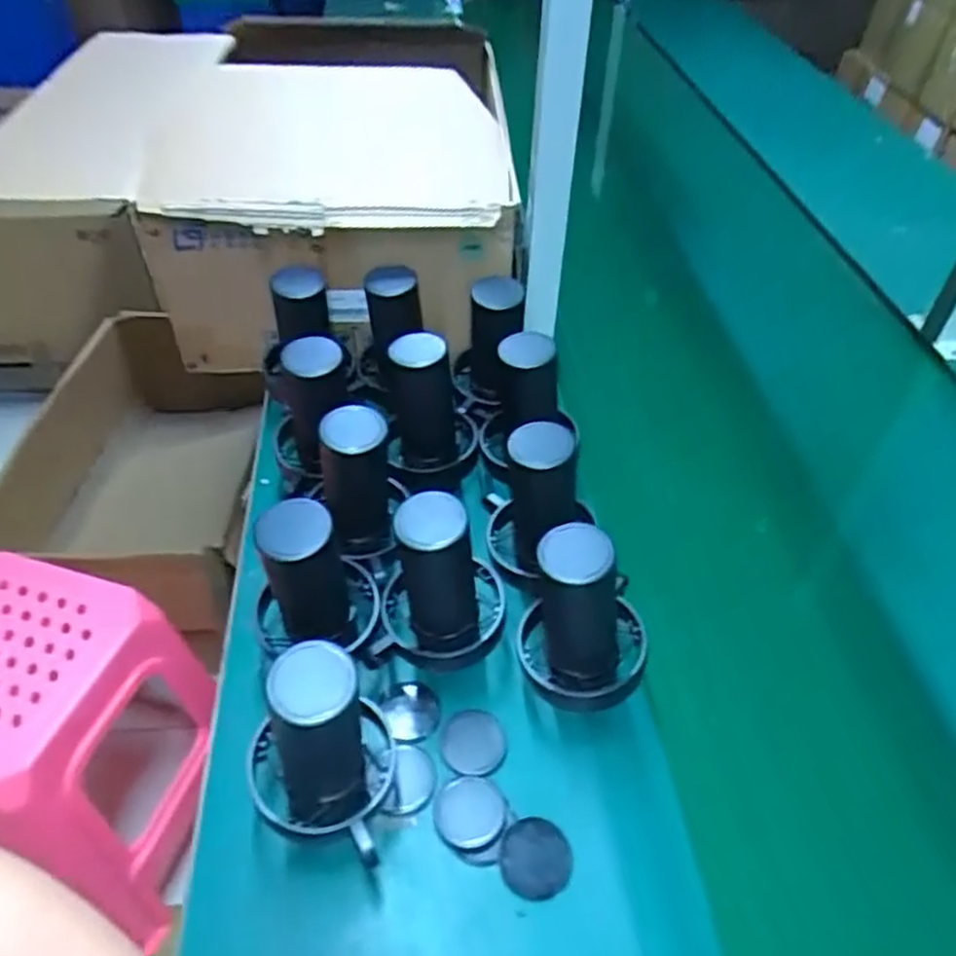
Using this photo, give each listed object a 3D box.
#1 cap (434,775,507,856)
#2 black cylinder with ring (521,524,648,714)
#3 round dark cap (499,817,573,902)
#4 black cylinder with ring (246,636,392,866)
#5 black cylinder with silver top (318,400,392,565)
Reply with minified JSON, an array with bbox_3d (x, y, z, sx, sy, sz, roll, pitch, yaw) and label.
[{"bbox_3d":[-0.006,0.243,0.533,0.049,0.010,0.051,1,45,-1],"label":"cap"},{"bbox_3d":[0.081,0.095,0.534,0.090,0.136,0.090,15,46,13],"label":"black cylinder with ring"},{"bbox_3d":[0.040,0.264,0.512,0.049,0.004,0.050,-12,61,-7],"label":"round dark cap"},{"bbox_3d":[-0.103,0.173,0.477,0.088,0.168,0.095,1,45,-1],"label":"black cylinder with ring"},{"bbox_3d":[-0.100,0.008,0.615,0.054,0.131,0.058,-9,46,-11],"label":"black cylinder with silver top"}]

